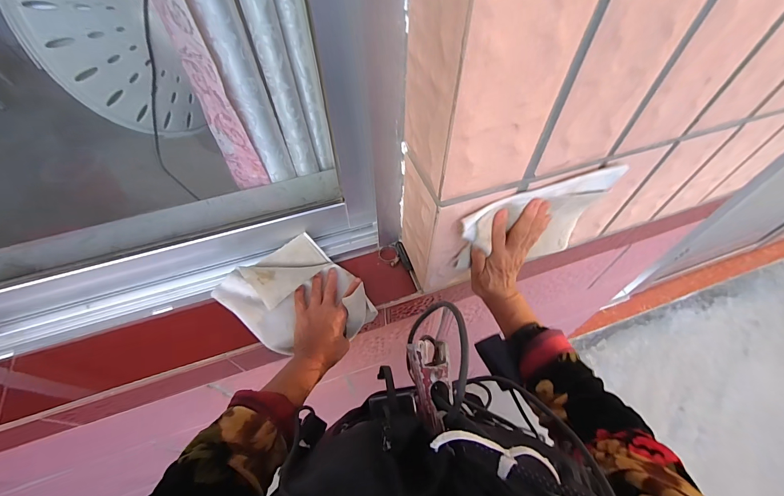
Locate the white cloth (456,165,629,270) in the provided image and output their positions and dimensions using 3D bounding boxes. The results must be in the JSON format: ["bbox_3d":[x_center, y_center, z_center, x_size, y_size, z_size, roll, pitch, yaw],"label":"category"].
[{"bbox_3d":[0.180,-0.024,0.457,0.207,0.154,0.023,-17,57,-11],"label":"white cloth"}]

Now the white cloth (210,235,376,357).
[{"bbox_3d":[-0.149,0.077,0.522,0.188,0.048,0.166,-29,60,-18],"label":"white cloth"}]

